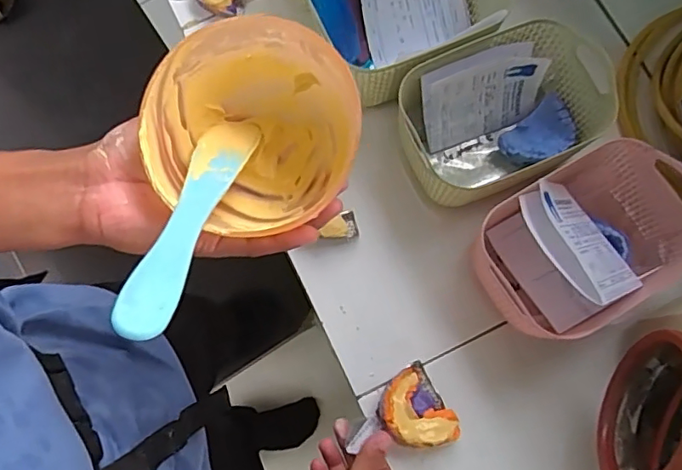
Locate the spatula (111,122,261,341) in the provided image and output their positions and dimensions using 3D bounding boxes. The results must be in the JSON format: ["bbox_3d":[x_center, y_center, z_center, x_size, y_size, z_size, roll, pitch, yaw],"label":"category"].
[{"bbox_3d":[-0.076,-0.016,0.293,0.028,0.009,0.177,5,40,2],"label":"spatula"}]

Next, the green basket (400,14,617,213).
[{"bbox_3d":[0.146,-0.105,0.492,0.198,0.075,0.120,-19,77,-4],"label":"green basket"}]

